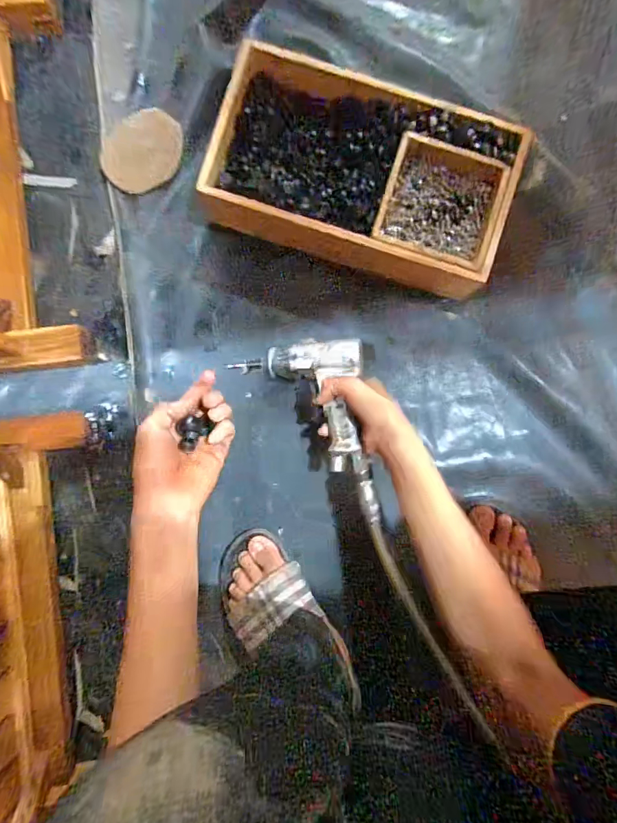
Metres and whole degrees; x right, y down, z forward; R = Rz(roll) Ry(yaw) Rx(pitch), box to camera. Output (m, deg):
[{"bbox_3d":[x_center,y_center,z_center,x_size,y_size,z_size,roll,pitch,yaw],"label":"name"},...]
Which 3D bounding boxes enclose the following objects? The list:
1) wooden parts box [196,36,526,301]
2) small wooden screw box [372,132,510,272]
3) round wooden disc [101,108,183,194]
[{"bbox_3d":[0.070,-0.300,0.541,0.367,0.071,0.206,18,90,0],"label":"wooden parts box"},{"bbox_3d":[0.164,-0.255,0.523,0.144,0.041,0.140,17,90,0],"label":"small wooden screw box"},{"bbox_3d":[-0.219,-0.344,0.554,0.110,0.006,0.087,-29,94,4],"label":"round wooden disc"}]

